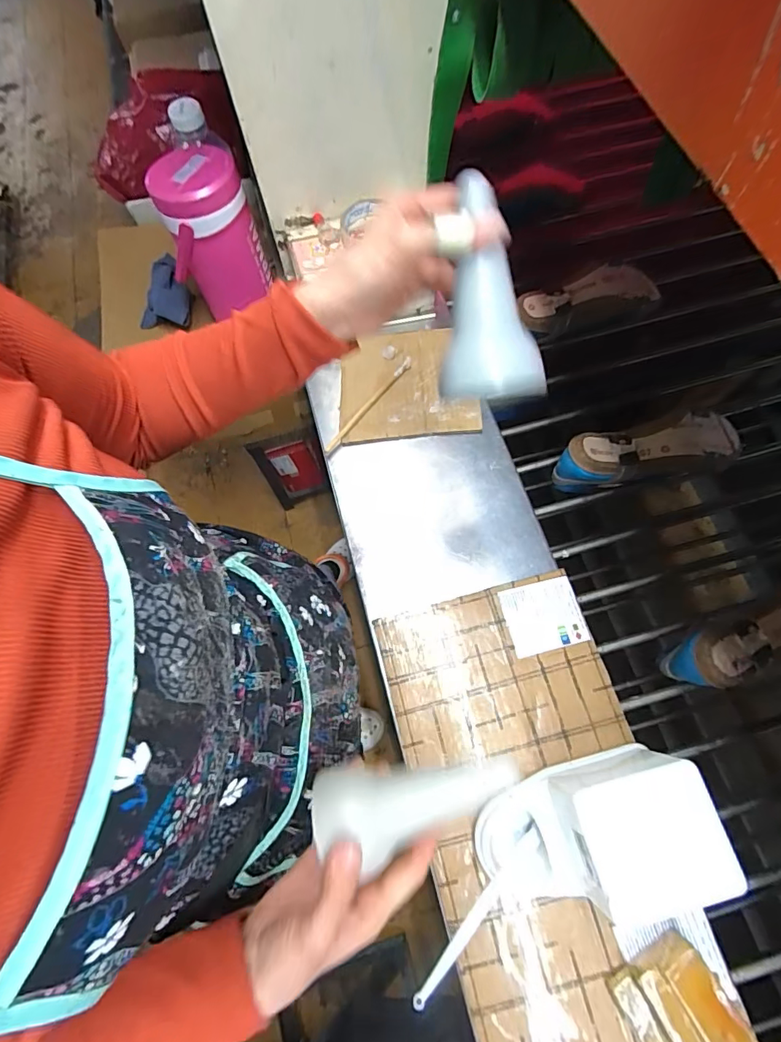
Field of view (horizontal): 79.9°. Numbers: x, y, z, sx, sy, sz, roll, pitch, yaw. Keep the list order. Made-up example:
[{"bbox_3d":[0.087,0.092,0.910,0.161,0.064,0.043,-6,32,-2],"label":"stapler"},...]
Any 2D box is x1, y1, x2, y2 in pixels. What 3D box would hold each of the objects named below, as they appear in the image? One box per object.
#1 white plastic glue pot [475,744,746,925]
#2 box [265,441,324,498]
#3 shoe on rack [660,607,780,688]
[{"bbox_3d":[0.174,0.276,0.410,0.178,0.106,0.099,-13,69,-5],"label":"white plastic glue pot"},{"bbox_3d":[-0.251,-0.139,1.266,0.116,0.250,0.028,-19,69,-7],"label":"box"},{"bbox_3d":[0.438,0.129,0.537,0.240,0.072,0.081,-19,69,-8],"label":"shoe on rack"}]

